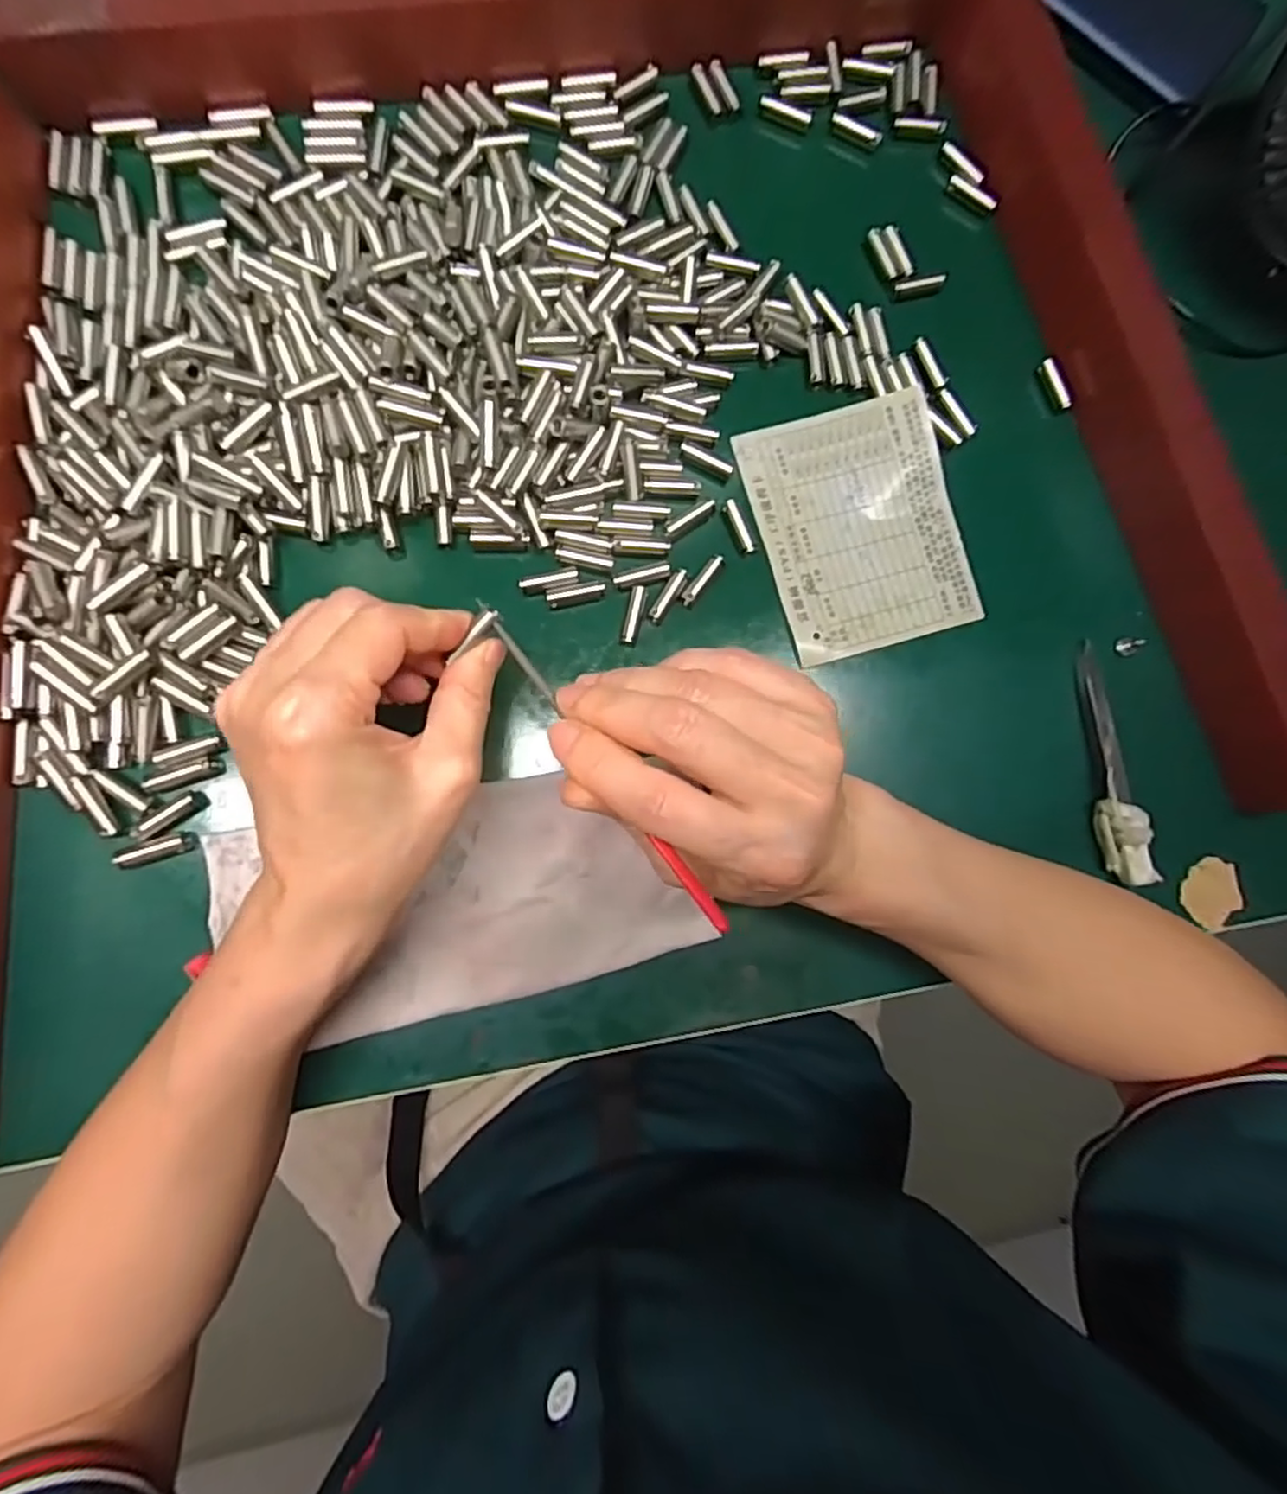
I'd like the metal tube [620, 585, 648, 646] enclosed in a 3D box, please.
[{"bbox_3d":[-0.004,-0.056,0.294,0.007,0.004,0.026,13,83,-6],"label":"metal tube"}]

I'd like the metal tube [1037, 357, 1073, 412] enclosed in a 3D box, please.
[{"bbox_3d":[0.196,-0.172,0.328,0.005,0.007,0.026,-19,87,-8],"label":"metal tube"}]

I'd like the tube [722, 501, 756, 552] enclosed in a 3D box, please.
[{"bbox_3d":[0.042,-0.096,0.303,0.006,0.004,0.024,-24,88,-9],"label":"tube"}]

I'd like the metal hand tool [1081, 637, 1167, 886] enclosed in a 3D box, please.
[{"bbox_3d":[0.203,0.007,0.304,0.013,0.020,0.105,-9,86,-8],"label":"metal hand tool"}]

